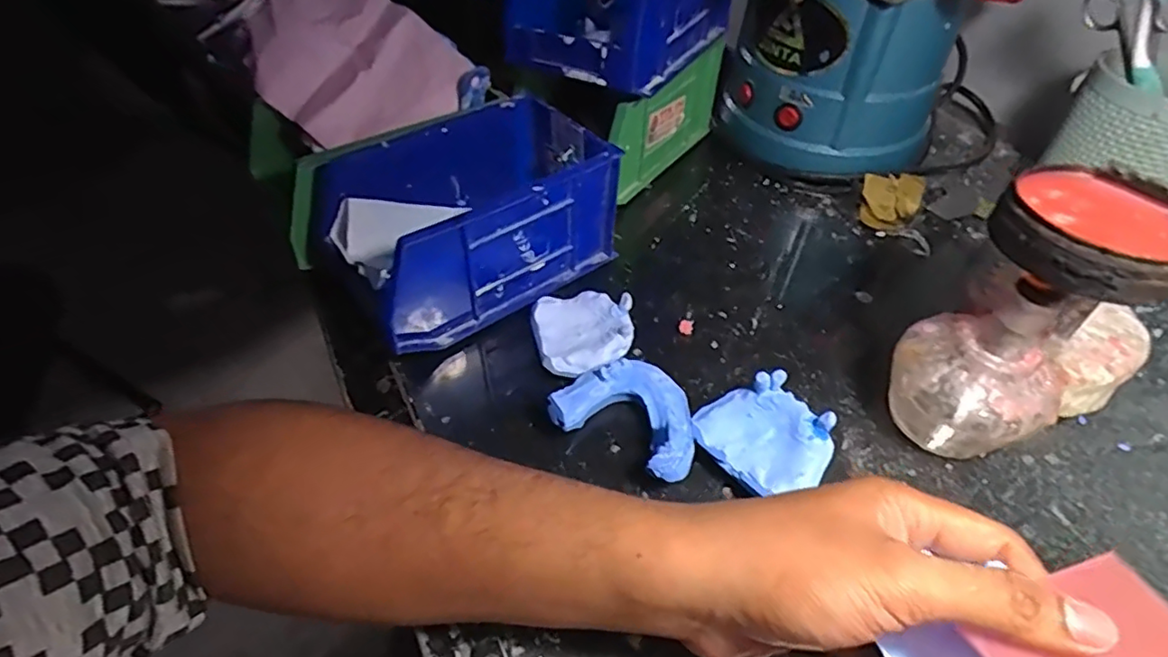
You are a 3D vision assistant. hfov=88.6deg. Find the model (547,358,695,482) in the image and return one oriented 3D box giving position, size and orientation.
[{"bbox_3d":[0.028,0.047,0.326,0.077,0.027,0.058,25,52,20],"label":"model"}]

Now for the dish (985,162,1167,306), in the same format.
[{"bbox_3d":[0.216,-0.043,0.253,0.074,0.017,0.071,-1,47,1],"label":"dish"}]

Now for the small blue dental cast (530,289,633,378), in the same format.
[{"bbox_3d":[0.000,0.002,0.365,0.059,0.027,0.056,0,48,0],"label":"small blue dental cast"}]

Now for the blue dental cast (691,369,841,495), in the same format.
[{"bbox_3d":[0.094,0.057,0.314,0.055,0.031,0.062,-27,54,-23],"label":"blue dental cast"}]

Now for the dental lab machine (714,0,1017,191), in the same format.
[{"bbox_3d":[0.222,-0.222,0.476,0.209,0.174,0.165,6,48,5],"label":"dental lab machine"}]

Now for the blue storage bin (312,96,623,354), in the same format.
[{"bbox_3d":[-0.074,-0.070,0.388,0.164,0.089,0.106,-29,54,-24],"label":"blue storage bin"}]

